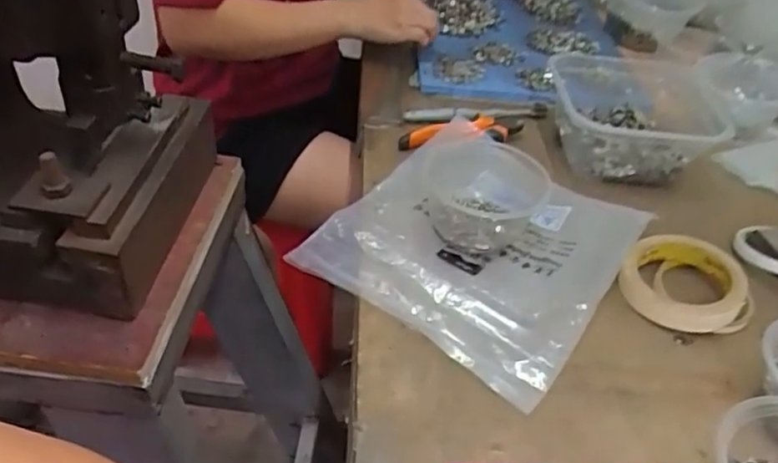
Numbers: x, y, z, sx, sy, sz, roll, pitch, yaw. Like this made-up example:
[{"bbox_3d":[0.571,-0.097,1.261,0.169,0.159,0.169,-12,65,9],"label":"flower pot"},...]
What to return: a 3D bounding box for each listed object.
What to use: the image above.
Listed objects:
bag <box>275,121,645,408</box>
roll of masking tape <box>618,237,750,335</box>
[{"bbox_3d":[0.084,0.001,0.565,0.236,0.036,0.258,28,45,26],"label":"bag"},{"bbox_3d":[0.256,0.043,0.545,0.094,0.041,0.099,5,40,-4],"label":"roll of masking tape"}]

